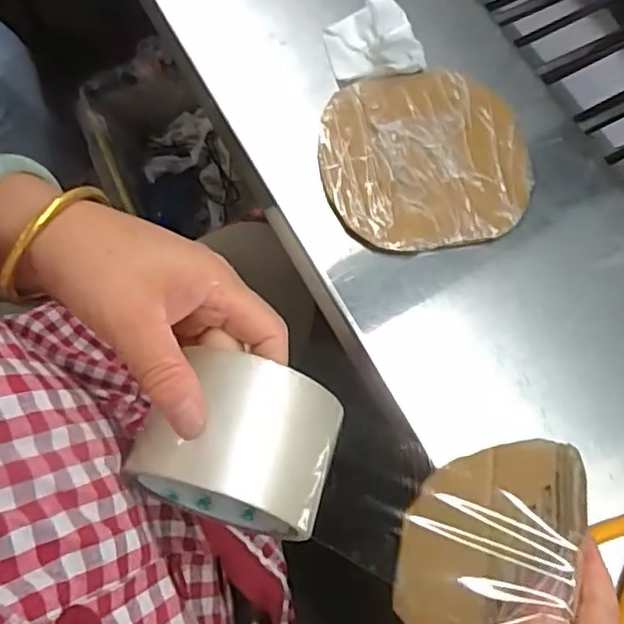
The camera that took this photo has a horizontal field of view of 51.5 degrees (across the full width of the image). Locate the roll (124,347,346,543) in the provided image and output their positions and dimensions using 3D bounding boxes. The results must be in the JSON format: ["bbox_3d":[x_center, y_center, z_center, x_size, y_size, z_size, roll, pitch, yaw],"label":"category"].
[{"bbox_3d":[-0.034,0.063,0.304,0.084,0.084,0.070,14,72,2],"label":"roll"}]

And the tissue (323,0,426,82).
[{"bbox_3d":[0.048,-0.213,0.507,0.070,0.038,0.064,-13,73,-6],"label":"tissue"}]

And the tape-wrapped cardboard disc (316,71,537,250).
[{"bbox_3d":[0.085,-0.114,0.484,0.151,0.018,0.140,1,72,-2],"label":"tape-wrapped cardboard disc"}]

